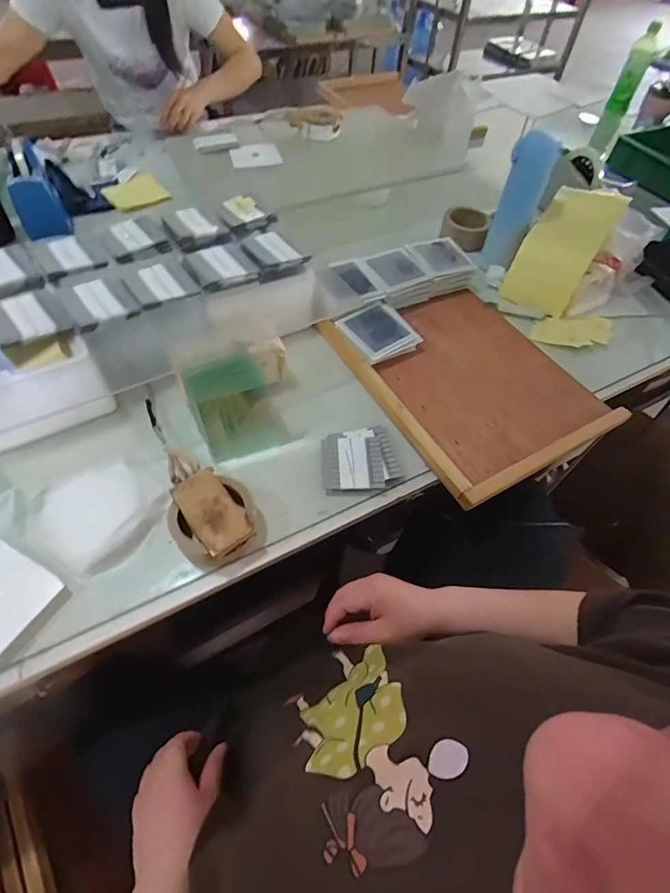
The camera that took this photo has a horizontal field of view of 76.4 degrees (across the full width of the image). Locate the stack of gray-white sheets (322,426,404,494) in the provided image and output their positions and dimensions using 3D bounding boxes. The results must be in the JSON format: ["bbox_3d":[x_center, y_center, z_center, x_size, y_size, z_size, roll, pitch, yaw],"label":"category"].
[{"bbox_3d":[0.032,0.016,0.552,0.096,0.016,0.093,-4,56,-6],"label":"stack of gray-white sheets"}]

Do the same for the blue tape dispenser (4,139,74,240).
[{"bbox_3d":[-0.575,-0.495,0.802,0.080,0.109,0.181,-24,60,-19],"label":"blue tape dispenser"}]

